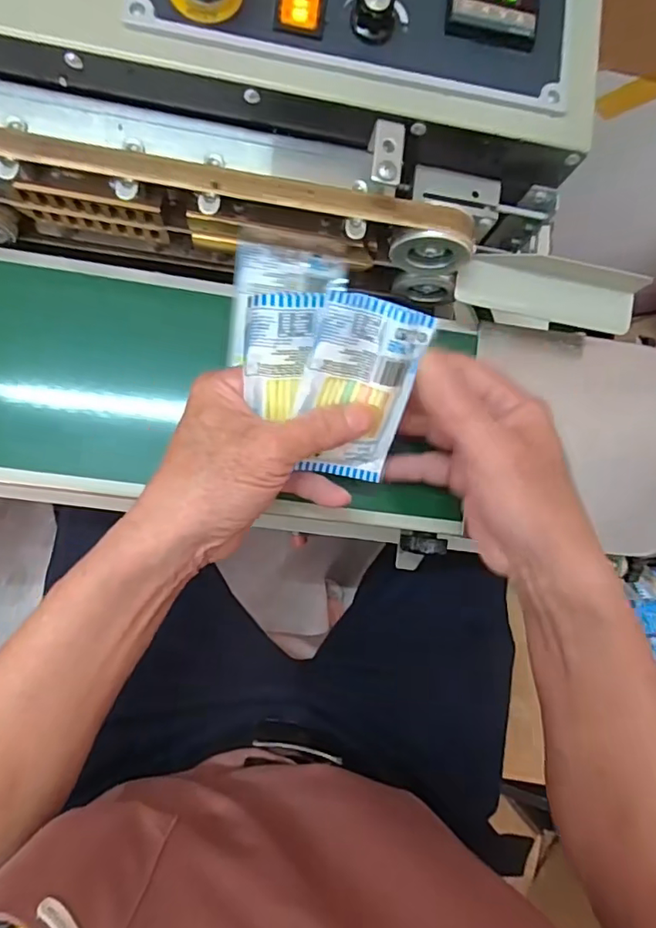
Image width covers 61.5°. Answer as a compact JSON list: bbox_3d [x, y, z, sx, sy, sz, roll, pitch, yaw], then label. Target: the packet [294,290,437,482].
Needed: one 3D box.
[{"bbox_3d":[0.015,-0.039,0.308,0.059,0.012,0.103,9,117,-11],"label":"packet"}]

